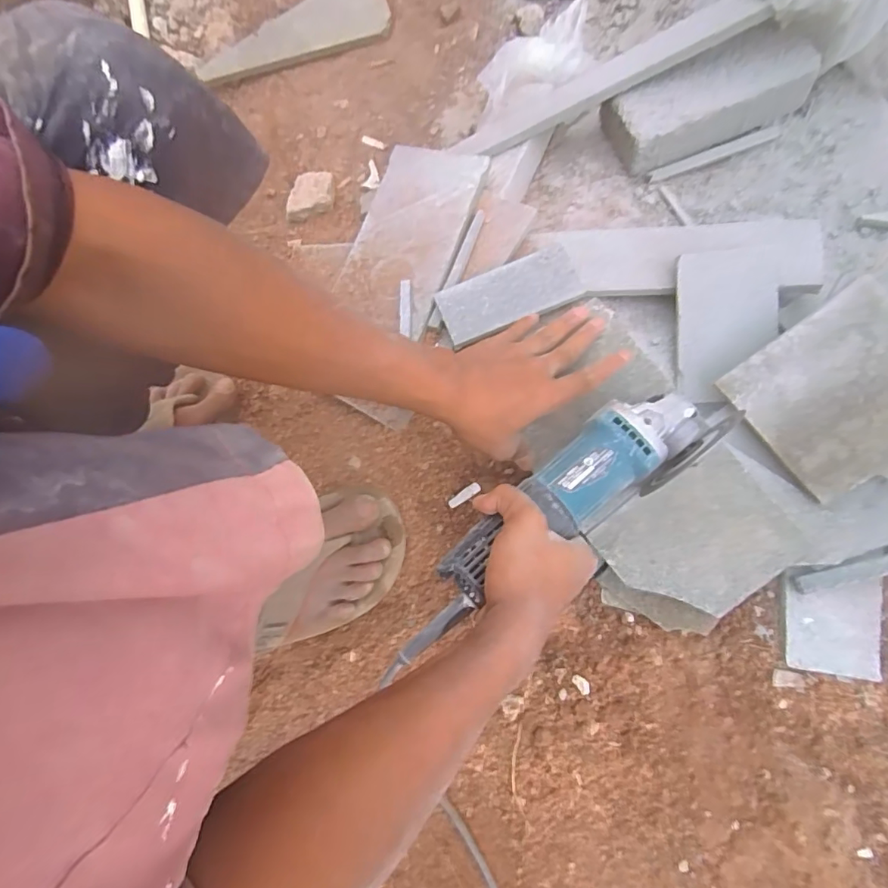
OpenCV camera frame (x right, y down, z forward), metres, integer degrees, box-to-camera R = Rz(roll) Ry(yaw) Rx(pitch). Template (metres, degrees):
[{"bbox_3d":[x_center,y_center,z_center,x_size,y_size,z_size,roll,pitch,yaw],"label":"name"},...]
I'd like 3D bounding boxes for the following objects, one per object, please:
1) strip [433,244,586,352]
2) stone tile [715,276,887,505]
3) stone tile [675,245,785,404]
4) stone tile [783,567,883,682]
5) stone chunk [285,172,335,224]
[{"bbox_3d":[0.070,-0.161,0.551,0.151,0.012,0.063,-22,77,-2],"label":"strip"},{"bbox_3d":[0.359,-0.041,0.451,0.150,0.009,0.153,-39,80,15],"label":"stone tile"},{"bbox_3d":[0.289,-0.120,0.522,0.096,0.011,0.147,-2,97,8],"label":"stone tile"},{"bbox_3d":[0.368,0.170,0.482,0.084,0.008,0.090,7,81,6],"label":"stone tile"},{"bbox_3d":[-0.179,-0.332,0.687,0.058,0.025,0.073,-5,74,0],"label":"stone chunk"}]

